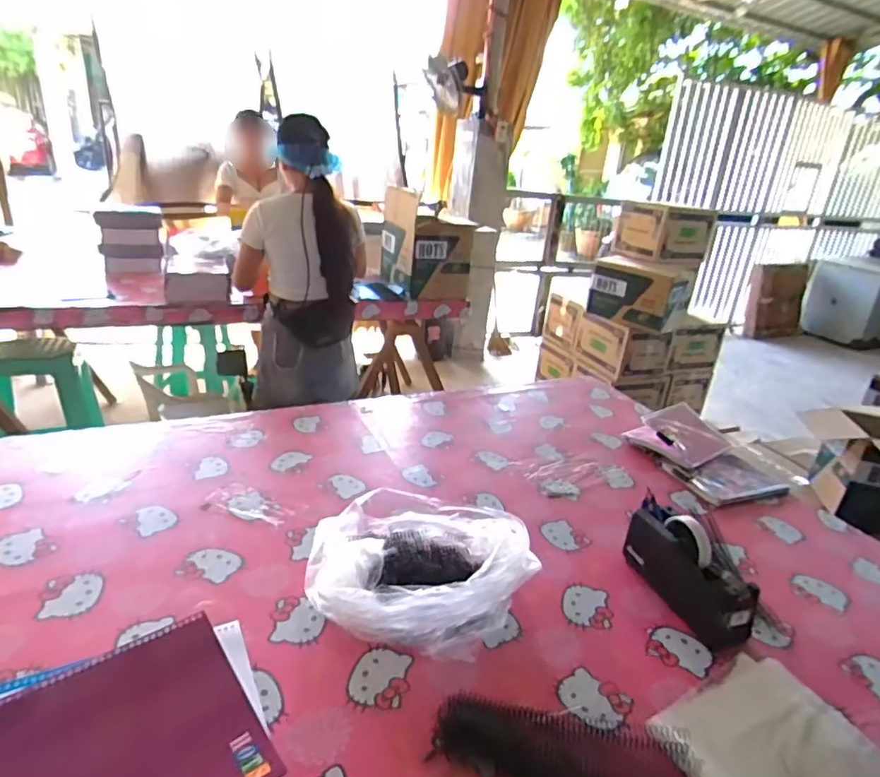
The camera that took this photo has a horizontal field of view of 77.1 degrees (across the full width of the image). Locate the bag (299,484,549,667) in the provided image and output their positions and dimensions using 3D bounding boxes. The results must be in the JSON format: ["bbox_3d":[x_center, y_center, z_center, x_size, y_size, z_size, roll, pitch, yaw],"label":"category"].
[{"bbox_3d":[-0.037,0.251,0.793,0.301,0.098,0.256,15,25,20],"label":"bag"}]

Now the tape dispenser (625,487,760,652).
[{"bbox_3d":[0.365,0.267,0.829,0.067,0.114,0.213,-6,26,-25],"label":"tape dispenser"}]

